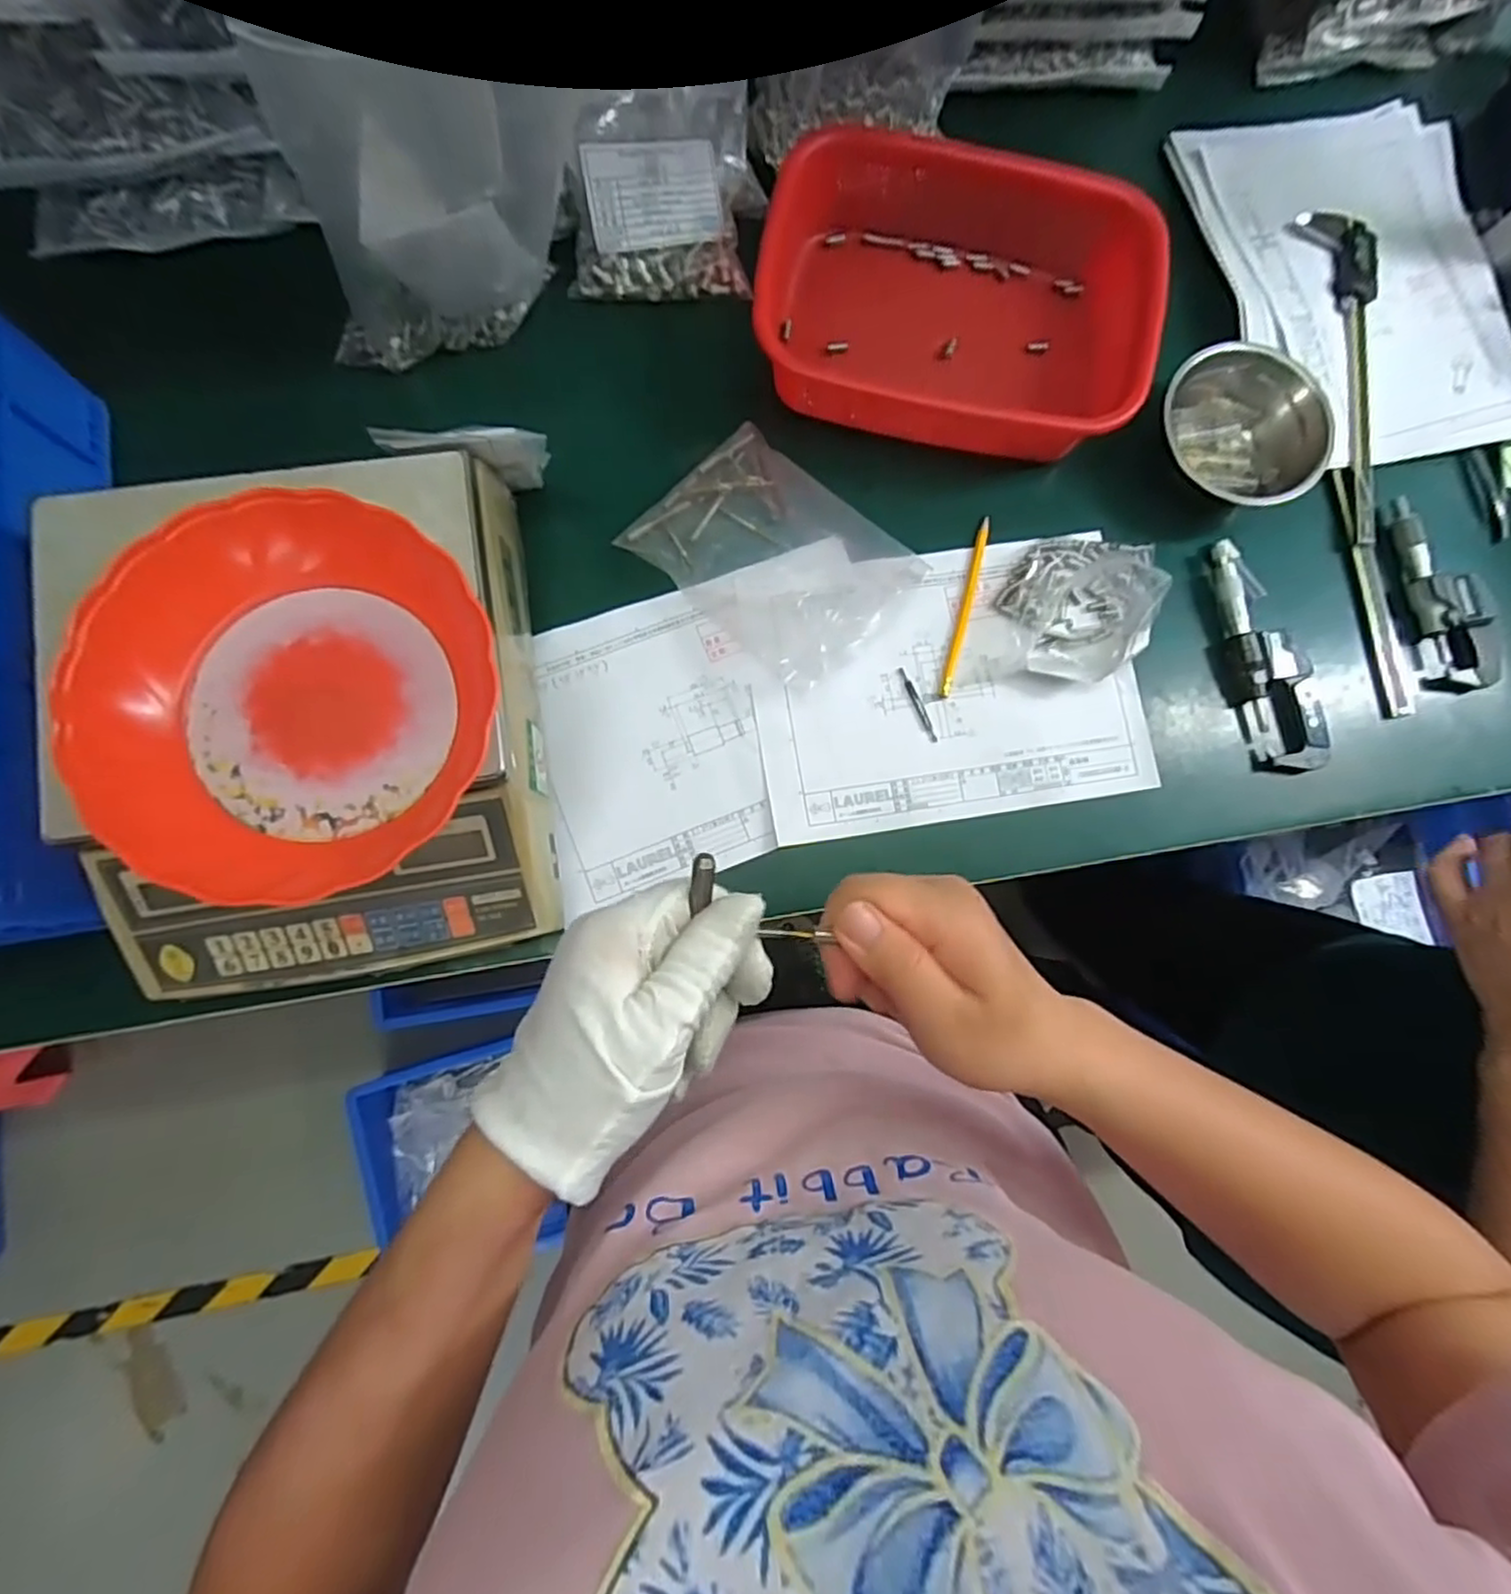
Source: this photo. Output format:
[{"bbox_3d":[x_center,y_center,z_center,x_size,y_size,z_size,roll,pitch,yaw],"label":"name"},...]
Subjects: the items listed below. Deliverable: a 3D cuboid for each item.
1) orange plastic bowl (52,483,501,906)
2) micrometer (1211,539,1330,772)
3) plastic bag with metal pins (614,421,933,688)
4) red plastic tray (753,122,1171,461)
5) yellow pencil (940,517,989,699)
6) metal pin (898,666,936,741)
[{"bbox_3d":[-0.251,-0.058,0.387,0.192,0.061,0.205,0,83,-4],"label":"orange plastic bowl"},{"bbox_3d":[0.400,-0.111,0.550,0.057,0.021,0.180,-11,84,-5],"label":"micrometer"},{"bbox_3d":[0.012,-0.187,0.543,0.185,0.025,0.135,43,82,2],"label":"plastic bag with metal pins"},{"bbox_3d":[0.152,-0.386,0.547,0.288,0.074,0.208,12,83,-2],"label":"red plastic tray"},{"bbox_3d":[0.165,-0.148,0.555,0.009,0.007,0.145,16,83,-2],"label":"yellow pencil"},{"bbox_3d":[0.125,-0.071,0.542,0.007,0.004,0.061,-24,86,-6],"label":"metal pin"}]

